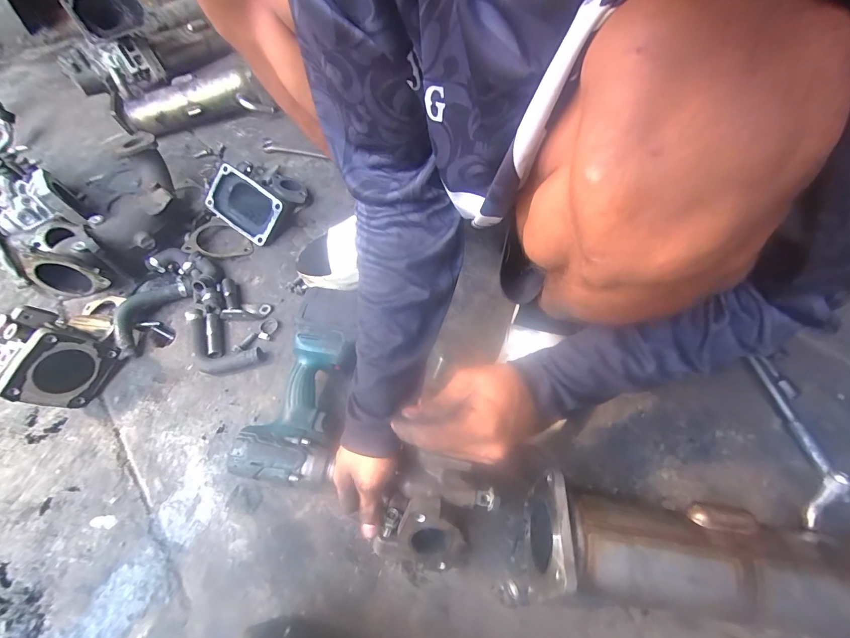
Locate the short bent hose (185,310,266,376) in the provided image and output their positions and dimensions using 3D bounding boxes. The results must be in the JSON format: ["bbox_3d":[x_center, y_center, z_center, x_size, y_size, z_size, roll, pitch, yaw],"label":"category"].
[{"bbox_3d":[-0.337,0.048,0.606,0.153,0.036,0.074,25,61,19],"label":"short bent hose"}]

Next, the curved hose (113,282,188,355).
[{"bbox_3d":[-0.482,-0.011,0.646,0.058,0.031,0.144,15,60,14],"label":"curved hose"}]

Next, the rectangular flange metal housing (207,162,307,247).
[{"bbox_3d":[-0.330,-0.249,0.757,0.165,0.077,0.163,32,64,23],"label":"rectangular flange metal housing"}]

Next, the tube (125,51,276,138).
[{"bbox_3d":[-0.560,-0.540,0.932,0.331,0.124,0.112,-17,55,-13],"label":"tube"}]

